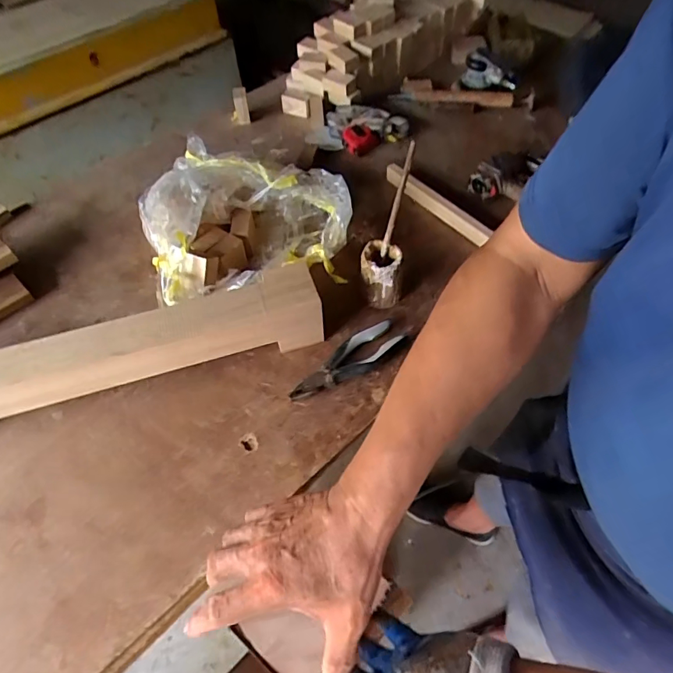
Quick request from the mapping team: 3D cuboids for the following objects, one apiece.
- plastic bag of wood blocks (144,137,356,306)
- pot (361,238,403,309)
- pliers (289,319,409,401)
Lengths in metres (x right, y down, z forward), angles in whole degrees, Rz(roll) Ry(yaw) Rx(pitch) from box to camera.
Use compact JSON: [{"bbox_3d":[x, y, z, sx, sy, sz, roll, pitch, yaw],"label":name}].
[{"bbox_3d":[-0.148,-0.202,0.790,0.327,0.141,0.310,-10,55,-4],"label":"plastic bag of wood blocks"},{"bbox_3d":[0.069,-0.098,0.730,0.061,0.090,0.059,2,55,4],"label":"pot"},{"bbox_3d":[0.016,0.037,0.679,0.186,0.028,0.055,-31,61,-18],"label":"pliers"}]

